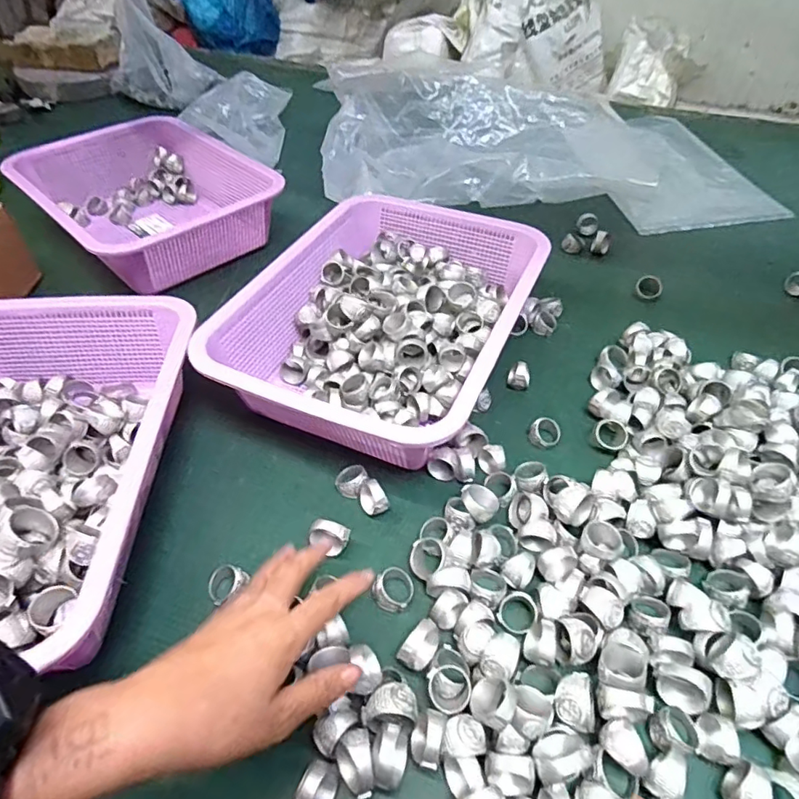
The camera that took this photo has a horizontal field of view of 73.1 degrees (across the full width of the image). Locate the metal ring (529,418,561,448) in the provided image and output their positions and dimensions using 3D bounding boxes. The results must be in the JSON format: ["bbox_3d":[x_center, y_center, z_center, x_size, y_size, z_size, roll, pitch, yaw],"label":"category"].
[{"bbox_3d":[0.120,0.027,0.445,0.024,0.017,0.021,-32,54,-26],"label":"metal ring"}]

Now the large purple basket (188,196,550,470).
[{"bbox_3d":[-0.005,-0.079,0.497,0.222,0.072,0.292,18,49,16],"label":"large purple basket"}]

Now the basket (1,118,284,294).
[{"bbox_3d":[-0.313,-0.245,0.658,0.317,0.079,0.224,34,56,28],"label":"basket"}]

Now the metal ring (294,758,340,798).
[{"bbox_3d":[-0.041,0.197,0.272,0.015,0.023,0.026,16,49,15],"label":"metal ring"}]

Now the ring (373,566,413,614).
[{"bbox_3d":[-0.003,0.122,0.350,0.023,0.015,0.026,18,49,16],"label":"ring"}]

